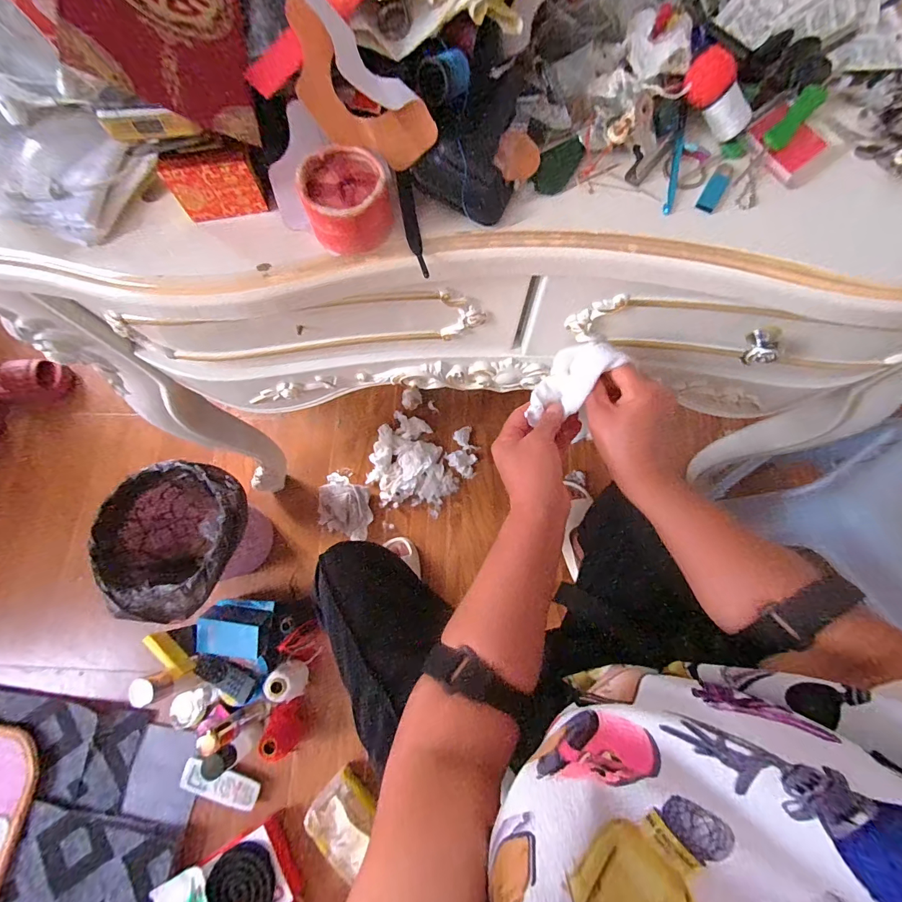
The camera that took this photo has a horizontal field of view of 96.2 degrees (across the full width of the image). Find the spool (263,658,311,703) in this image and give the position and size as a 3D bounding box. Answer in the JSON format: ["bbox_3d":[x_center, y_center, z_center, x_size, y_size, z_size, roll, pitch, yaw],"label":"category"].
[{"bbox_3d":[-0.339,0.480,0.840,0.054,0.103,0.072,-29,75,-8],"label":"spool"}]

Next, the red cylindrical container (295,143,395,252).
[{"bbox_3d":[-0.066,-0.159,0.260,0.051,0.035,0.052,-10,73,-3],"label":"red cylindrical container"}]

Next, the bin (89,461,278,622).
[{"bbox_3d":[-0.506,0.188,0.833,0.249,0.294,0.264,-5,73,-1],"label":"bin"}]

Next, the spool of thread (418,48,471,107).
[{"bbox_3d":[-0.002,-0.231,0.251,0.031,0.019,0.021,-18,74,-5],"label":"spool of thread"}]

